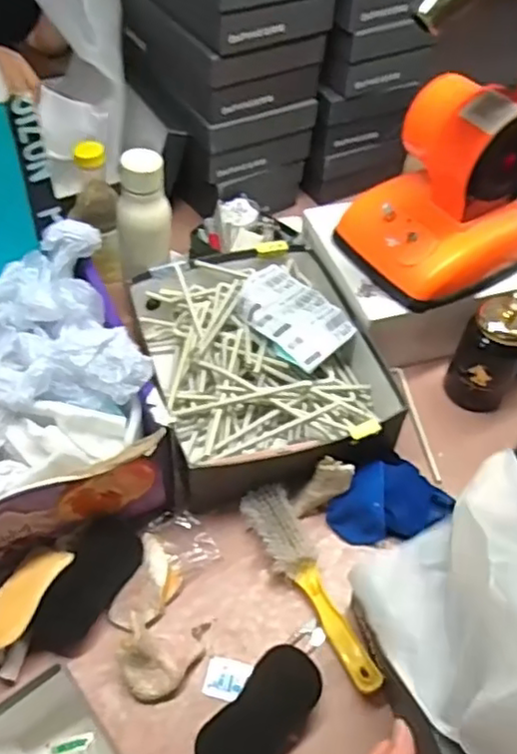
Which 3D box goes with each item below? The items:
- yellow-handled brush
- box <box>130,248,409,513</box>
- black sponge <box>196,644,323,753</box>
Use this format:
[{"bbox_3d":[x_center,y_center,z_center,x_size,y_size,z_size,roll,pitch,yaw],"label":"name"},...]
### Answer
[{"bbox_3d":[0.051,0.208,0.679,0.047,0.033,0.230,-21,55,-19],"label":"yellow-handled brush"},{"bbox_3d":[0.004,-0.020,0.822,0.273,0.083,0.323,-9,52,-10],"label":"box"},{"bbox_3d":[0.004,0.311,0.608,0.065,0.024,0.129,35,70,23],"label":"black sponge"}]

